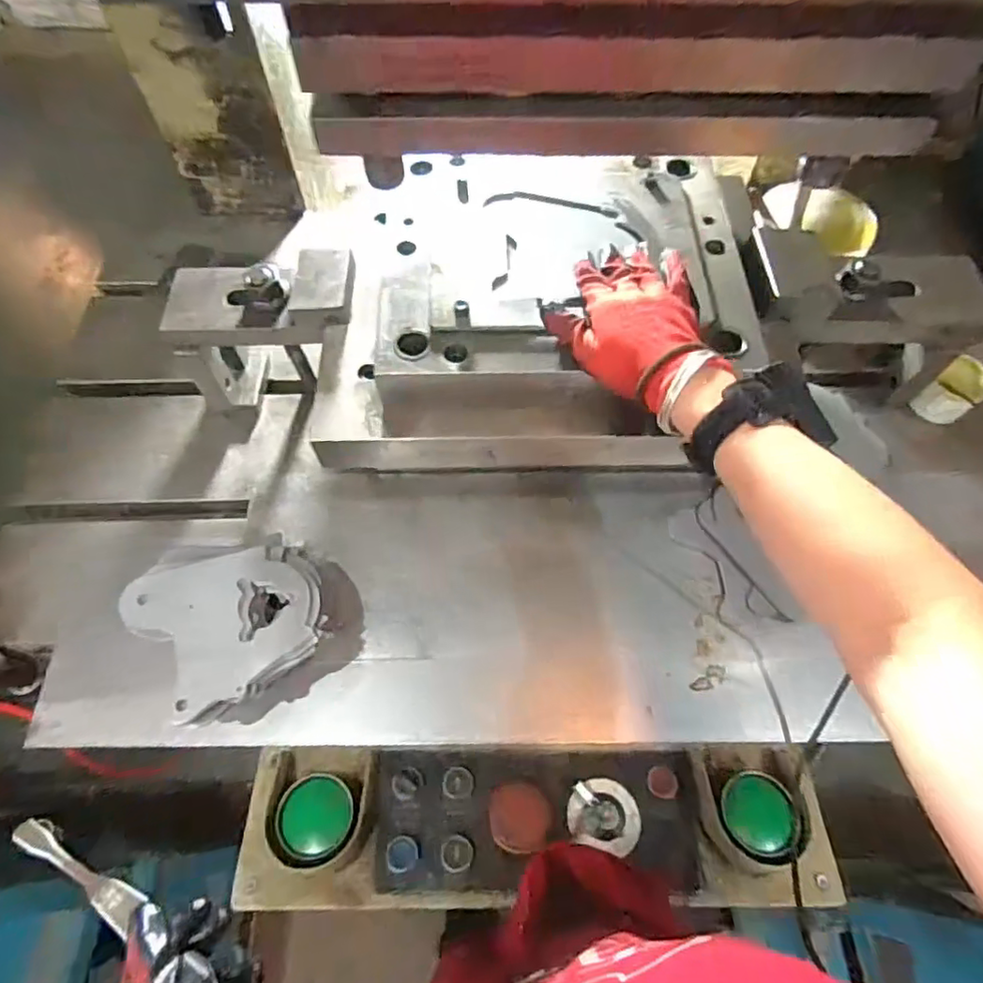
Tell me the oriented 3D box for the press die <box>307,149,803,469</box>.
[{"bbox_3d":[0.055,-0.171,0.557,0.410,0.095,0.305,0,63,-1],"label":"press die"}]

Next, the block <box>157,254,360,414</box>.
[{"bbox_3d":[-0.224,-0.159,0.629,0.179,0.159,0.093,-1,63,-1],"label":"block"}]

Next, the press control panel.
[{"bbox_3d":[0.041,0.317,0.569,0.554,0.076,0.133,0,63,-1],"label":"press control panel"}]

